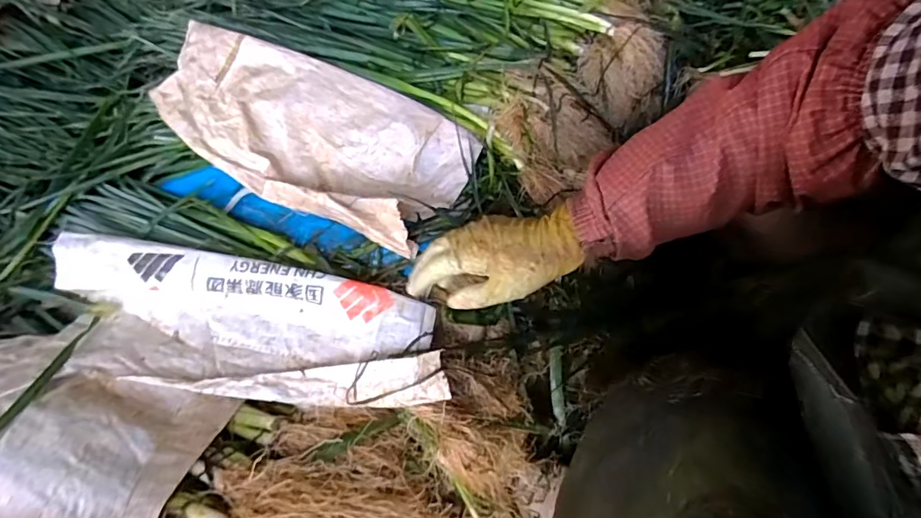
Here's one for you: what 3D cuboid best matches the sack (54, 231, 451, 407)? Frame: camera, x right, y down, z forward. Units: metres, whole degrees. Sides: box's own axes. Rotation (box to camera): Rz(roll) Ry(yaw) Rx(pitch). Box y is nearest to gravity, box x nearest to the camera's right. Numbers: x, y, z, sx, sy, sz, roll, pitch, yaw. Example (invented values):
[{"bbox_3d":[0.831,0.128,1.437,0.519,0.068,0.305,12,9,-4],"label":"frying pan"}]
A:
[{"bbox_3d":[-0.255,0.079,0.544,0.483,0.056,0.151,9,60,12],"label":"sack"}]

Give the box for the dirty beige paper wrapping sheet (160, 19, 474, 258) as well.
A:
[{"bbox_3d":[-0.225,-0.180,0.669,0.484,0.085,0.193,25,63,18],"label":"dirty beige paper wrapping sheet"}]

